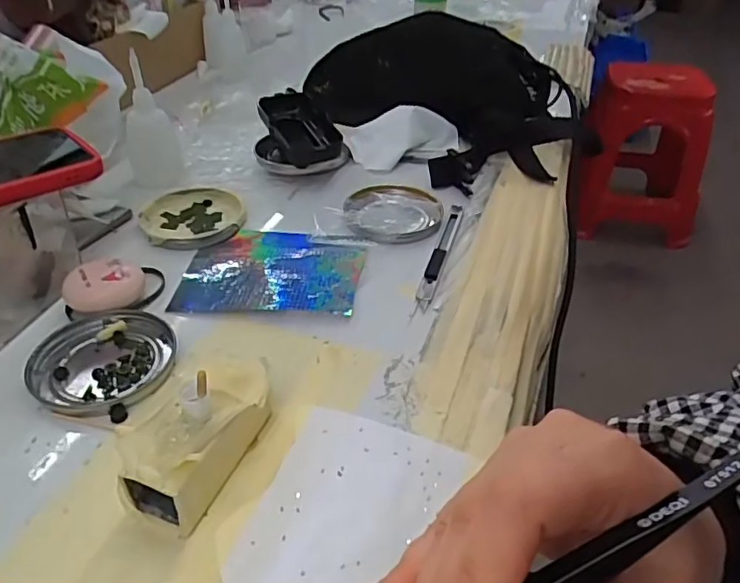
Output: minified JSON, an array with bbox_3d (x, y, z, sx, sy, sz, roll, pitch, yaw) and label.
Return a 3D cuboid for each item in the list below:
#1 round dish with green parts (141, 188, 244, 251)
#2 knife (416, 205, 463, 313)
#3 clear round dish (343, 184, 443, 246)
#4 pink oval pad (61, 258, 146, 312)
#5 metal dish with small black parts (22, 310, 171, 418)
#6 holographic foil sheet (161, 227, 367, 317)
[{"bbox_3d":[-0.142,-0.061,0.470,0.078,0.008,0.086,-15,40,-20],"label":"round dish with green parts"},{"bbox_3d":[0.054,-0.033,0.437,0.011,0.008,0.136,11,39,13],"label":"knife"},{"bbox_3d":[0.019,-0.065,0.475,0.076,0.010,0.081,1,38,0],"label":"clear round dish"},{"bbox_3d":[-0.171,-0.002,0.379,0.049,0.023,0.032,-15,40,-20],"label":"pink oval pad"},{"bbox_3d":[-0.156,0.040,0.340,0.076,0.007,0.079,1,38,0],"label":"metal dish with small black parts"},{"bbox_3d":[-0.069,-0.016,0.417,0.122,0.008,0.101,2,35,5],"label":"holographic foil sheet"}]

